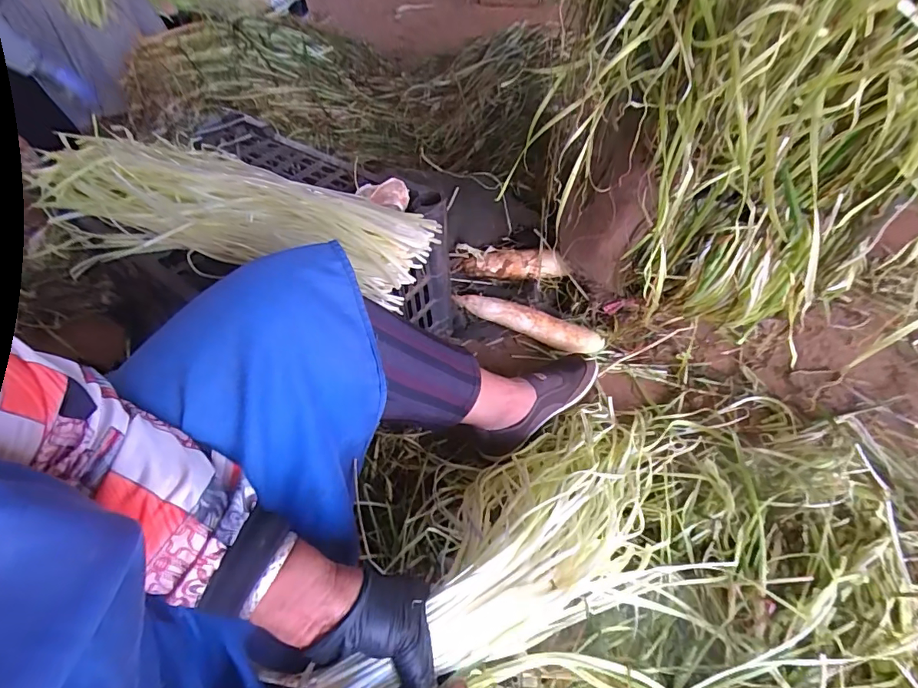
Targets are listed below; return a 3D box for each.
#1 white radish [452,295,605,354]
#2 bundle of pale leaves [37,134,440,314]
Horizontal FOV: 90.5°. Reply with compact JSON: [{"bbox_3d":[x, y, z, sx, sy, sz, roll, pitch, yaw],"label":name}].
[{"bbox_3d":[0.129,-0.043,0.842,0.275,0.046,0.053,20,55,17],"label":"white radish"},{"bbox_3d":[-0.320,-0.184,0.613,0.587,0.065,0.214,12,53,11],"label":"bundle of pale leaves"}]

